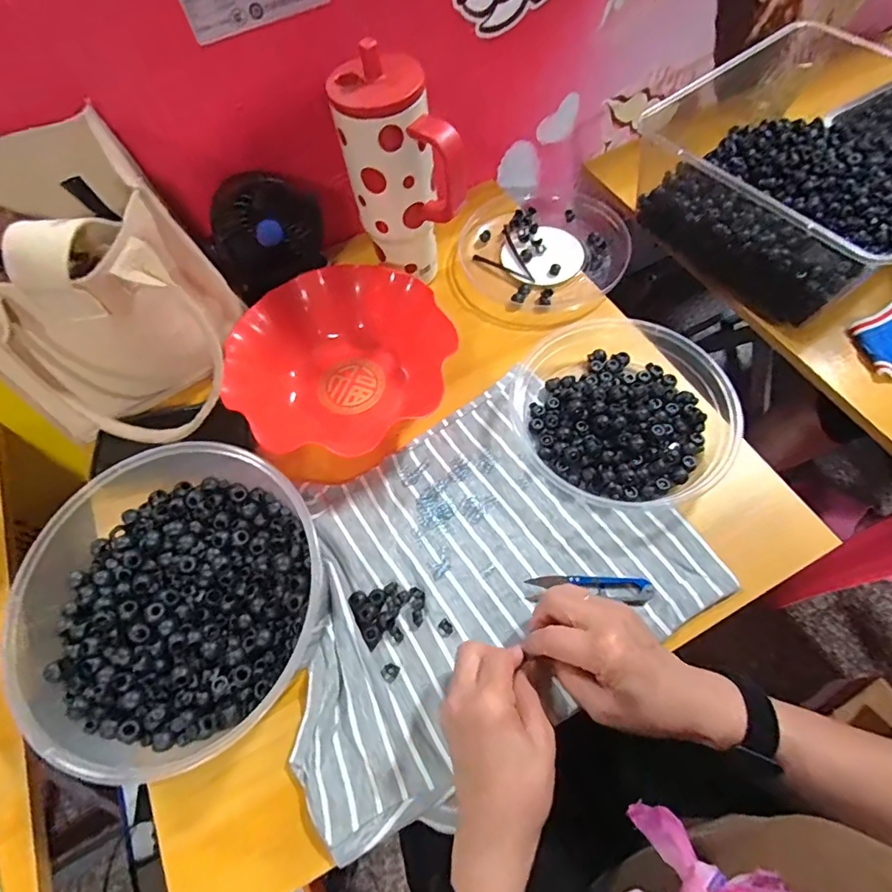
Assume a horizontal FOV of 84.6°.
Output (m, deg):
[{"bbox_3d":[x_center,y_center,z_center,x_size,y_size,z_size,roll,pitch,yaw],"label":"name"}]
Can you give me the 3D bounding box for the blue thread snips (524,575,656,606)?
[{"bbox_3d":[0.122,0.122,0.416,0.104,0.014,0.022,1,63,5],"label":"blue thread snips"}]

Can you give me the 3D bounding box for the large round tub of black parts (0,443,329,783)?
[{"bbox_3d":[-0.203,0.112,0.383,0.213,0.081,0.214,-41,67,-15],"label":"large round tub of black parts"}]

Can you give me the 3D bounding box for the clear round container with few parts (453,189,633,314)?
[{"bbox_3d":[0.127,-0.245,0.606,0.202,0.048,0.186,0,70,0],"label":"clear round container with few parts"}]

